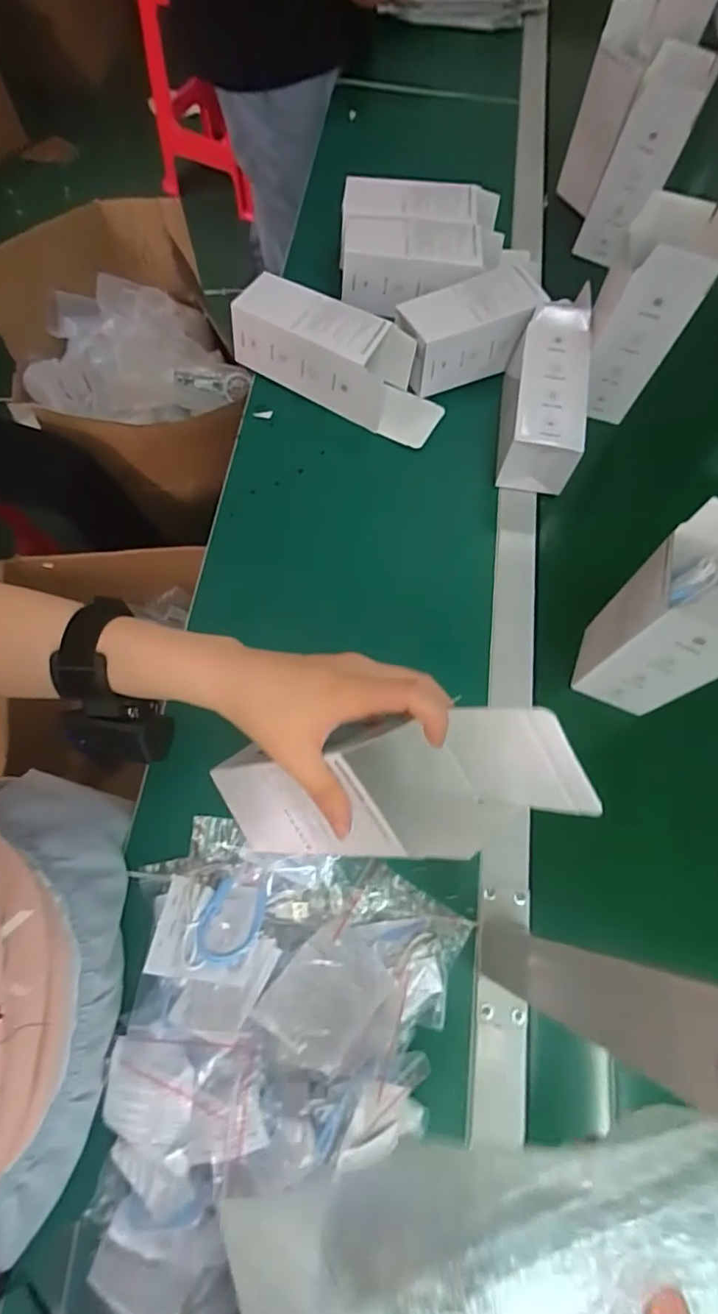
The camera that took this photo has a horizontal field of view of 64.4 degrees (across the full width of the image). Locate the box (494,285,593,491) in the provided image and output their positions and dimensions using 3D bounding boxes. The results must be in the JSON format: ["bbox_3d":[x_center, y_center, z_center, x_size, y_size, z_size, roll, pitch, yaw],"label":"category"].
[{"bbox_3d":[0.207,-0.304,0.637,0.077,0.073,0.227,11,67,4],"label":"box"}]

